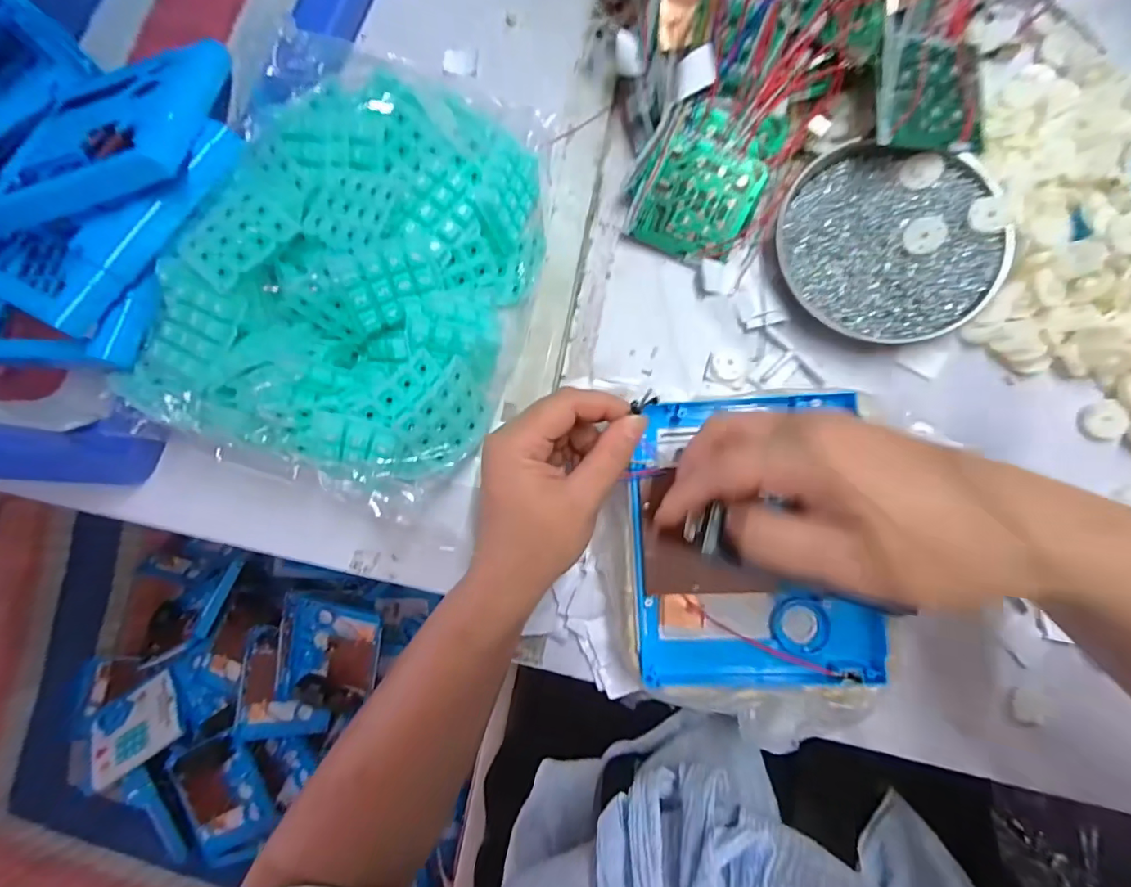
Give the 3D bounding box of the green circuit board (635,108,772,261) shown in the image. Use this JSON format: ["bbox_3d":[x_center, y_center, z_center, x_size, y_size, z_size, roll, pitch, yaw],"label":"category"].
[{"bbox_3d":[0.094,-0.169,0.341,0.068,0.006,0.086,25,110,1],"label":"green circuit board"}]

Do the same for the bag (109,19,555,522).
[{"bbox_3d":[-0.134,-0.114,0.331,0.219,0.077,0.281,19,86,8],"label":"bag"}]

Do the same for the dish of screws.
[{"bbox_3d":[0.209,-0.131,0.330,0.131,0.024,0.121,-1,83,6],"label":"dish of screws"}]

